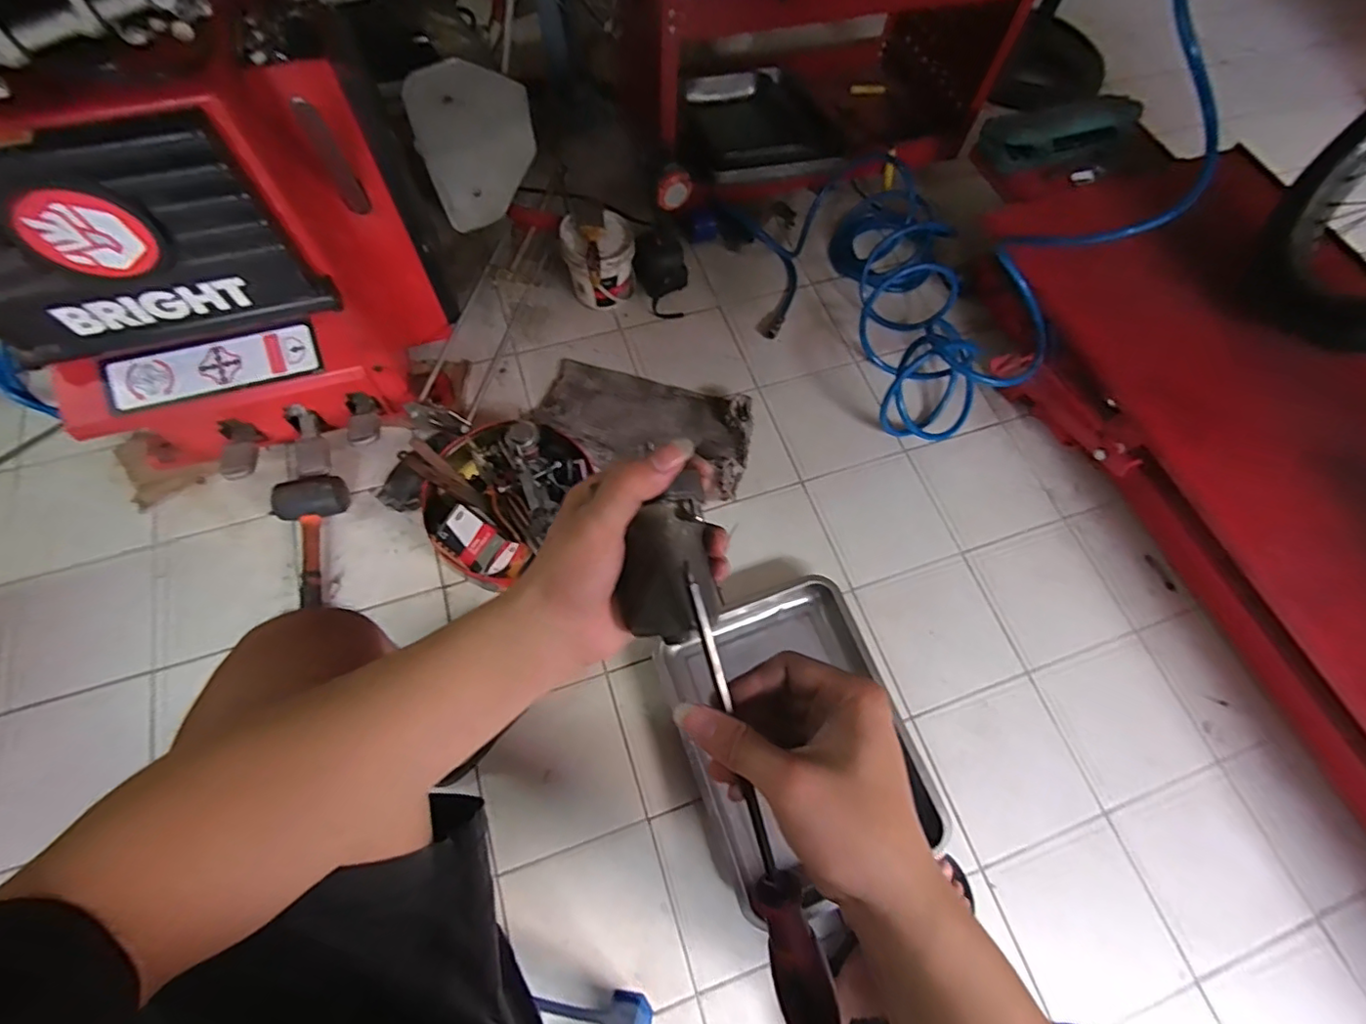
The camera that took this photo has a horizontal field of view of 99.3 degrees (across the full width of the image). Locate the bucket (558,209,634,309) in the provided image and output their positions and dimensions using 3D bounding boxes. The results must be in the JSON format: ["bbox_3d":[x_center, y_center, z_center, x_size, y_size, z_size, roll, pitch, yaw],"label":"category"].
[{"bbox_3d":[-0.138,-0.426,1.029,0.118,0.136,0.133,-19,70,-10],"label":"bucket"}]

